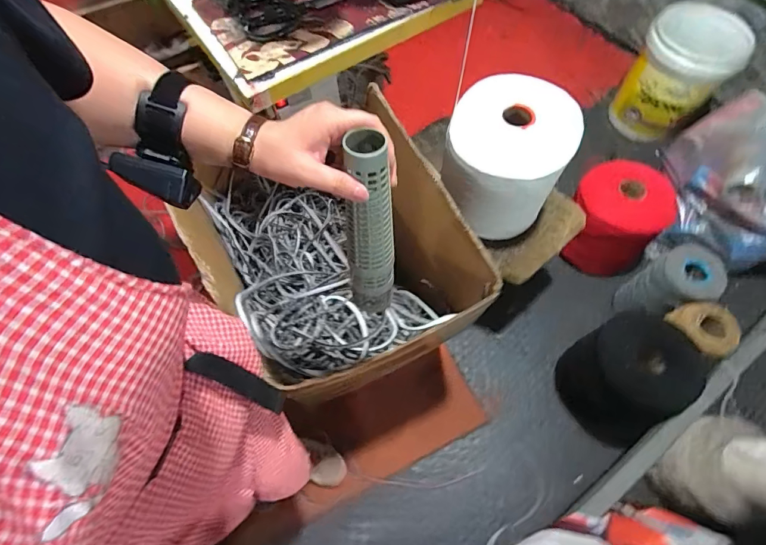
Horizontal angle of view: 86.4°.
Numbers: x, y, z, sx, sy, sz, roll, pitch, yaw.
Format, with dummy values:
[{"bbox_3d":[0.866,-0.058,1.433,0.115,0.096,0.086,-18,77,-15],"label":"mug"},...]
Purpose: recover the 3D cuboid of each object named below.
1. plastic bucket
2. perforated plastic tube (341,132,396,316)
[{"bbox_3d":[1.056,-0.705,1.483,0.282,0.367,0.282,0,64,-1],"label":"plastic bucket"},{"bbox_3d":[-0.013,-0.038,0.434,0.049,0.245,0.043,-4,52,-3],"label":"perforated plastic tube"}]

